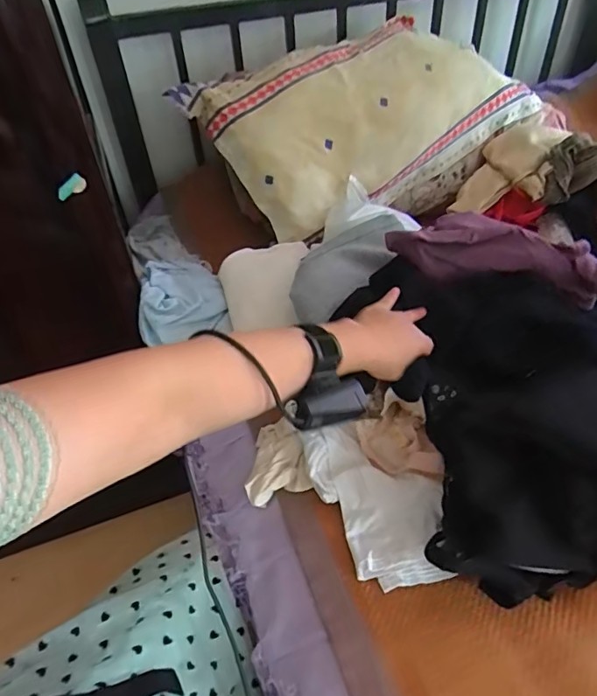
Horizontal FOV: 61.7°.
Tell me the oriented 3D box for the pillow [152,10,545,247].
[{"bbox_3d":[0.165,-0.488,1.067,0.677,0.113,0.412,-29,88,-16],"label":"pillow"}]

